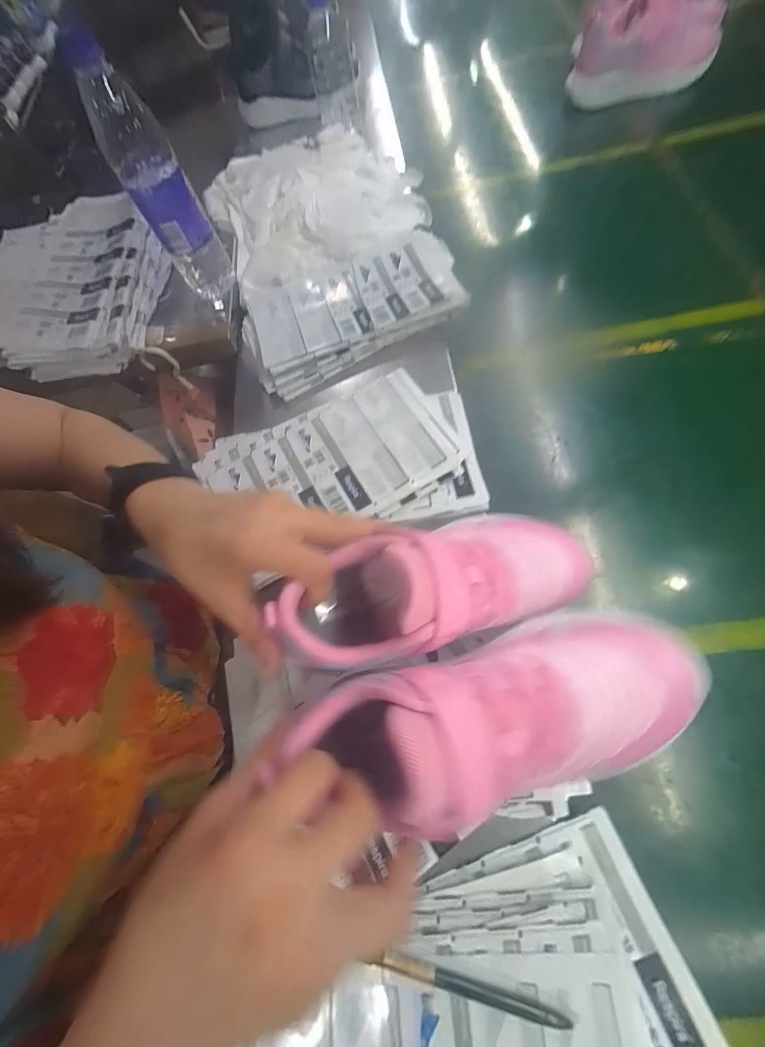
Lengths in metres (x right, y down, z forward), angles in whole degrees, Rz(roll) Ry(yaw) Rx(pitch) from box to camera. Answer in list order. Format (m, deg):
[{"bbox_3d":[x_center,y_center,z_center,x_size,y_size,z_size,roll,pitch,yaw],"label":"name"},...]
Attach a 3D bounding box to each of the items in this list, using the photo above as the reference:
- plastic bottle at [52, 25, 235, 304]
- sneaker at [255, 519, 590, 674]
[{"bbox_3d":[-0.237,-0.352,0.449,0.066,0.217,0.067,-31,67,-5],"label":"plastic bottle"},{"bbox_3d":[0.041,0.042,0.253,0.204,0.073,0.066,-12,68,-10],"label":"sneaker"}]

